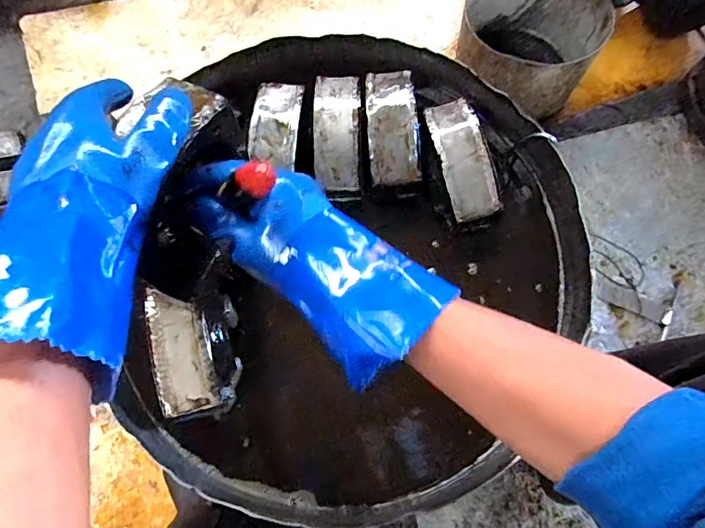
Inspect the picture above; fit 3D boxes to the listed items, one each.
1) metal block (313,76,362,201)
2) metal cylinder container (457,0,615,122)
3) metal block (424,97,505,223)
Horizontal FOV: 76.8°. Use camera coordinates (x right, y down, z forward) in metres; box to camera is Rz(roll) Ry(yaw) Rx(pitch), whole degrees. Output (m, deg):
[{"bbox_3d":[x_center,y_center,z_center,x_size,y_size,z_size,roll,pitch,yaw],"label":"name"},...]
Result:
[{"bbox_3d":[-0.019,-0.168,0.574,0.059,0.040,0.163,0,74,1],"label":"metal block"},{"bbox_3d":[0.386,-0.486,1.017,0.287,0.223,0.287,0,74,1],"label":"metal cylinder container"},{"bbox_3d":[0.135,-0.133,0.545,0.057,0.027,0.152,-14,74,-3],"label":"metal block"}]

